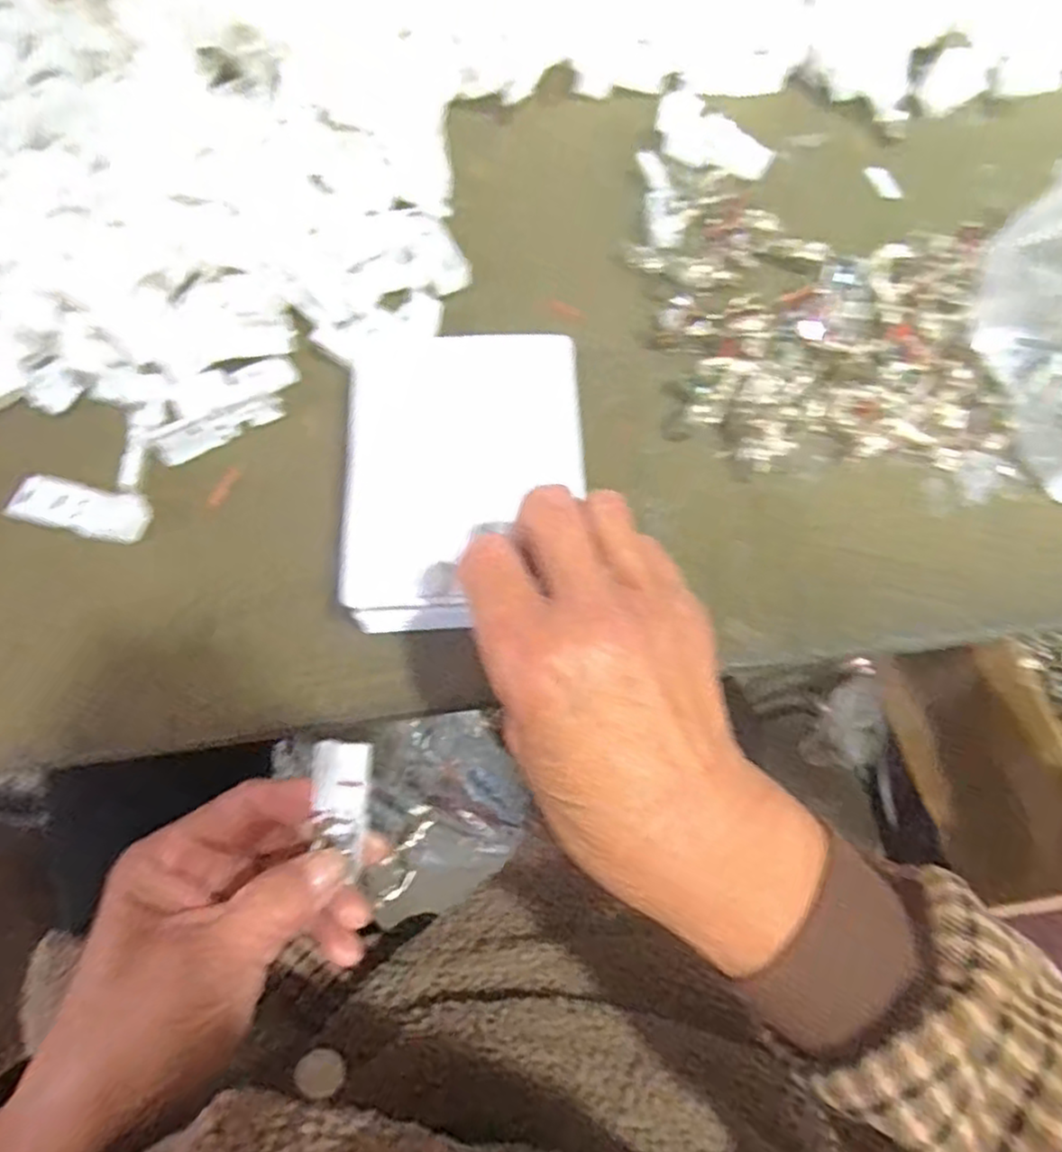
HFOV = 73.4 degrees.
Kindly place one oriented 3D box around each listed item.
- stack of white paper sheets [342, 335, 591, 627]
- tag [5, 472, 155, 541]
[{"bbox_3d":[-0.028,-0.047,0.307,0.098,0.021,0.138,2,65,-10],"label":"stack of white paper sheets"},{"bbox_3d":[-0.200,-0.030,0.314,0.056,0.007,0.022,12,70,4],"label":"tag"}]

